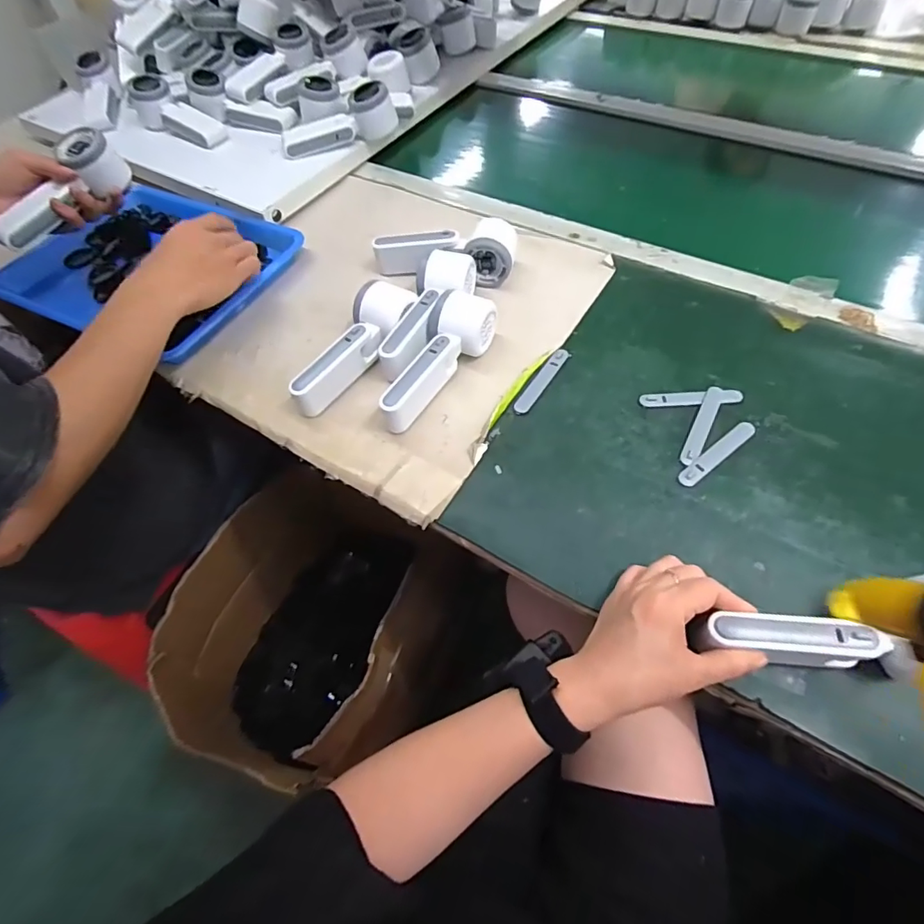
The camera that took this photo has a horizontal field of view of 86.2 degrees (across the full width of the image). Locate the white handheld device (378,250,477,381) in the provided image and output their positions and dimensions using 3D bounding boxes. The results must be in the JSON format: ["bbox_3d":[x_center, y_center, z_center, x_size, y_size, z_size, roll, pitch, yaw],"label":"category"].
[{"bbox_3d":[-0.034,-0.158,0.527,0.060,0.051,0.172,14,60,13],"label":"white handheld device"}]

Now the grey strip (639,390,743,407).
[{"bbox_3d":[0.223,-0.062,0.480,0.096,0.005,0.015,0,58,4],"label":"grey strip"}]

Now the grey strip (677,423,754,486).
[{"bbox_3d":[0.230,-0.008,0.443,0.094,0.004,0.016,-34,62,-17],"label":"grey strip"}]

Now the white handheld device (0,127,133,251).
[{"bbox_3d":[-0.461,-0.310,0.577,0.052,0.056,0.159,27,76,19],"label":"white handheld device"}]

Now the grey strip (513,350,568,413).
[{"bbox_3d":[0.082,-0.085,0.503,0.017,0.004,0.095,29,64,20],"label":"grey strip"}]

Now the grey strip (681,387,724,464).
[{"bbox_3d":[0.224,-0.035,0.460,0.015,0.004,0.093,25,65,16],"label":"grey strip"}]

